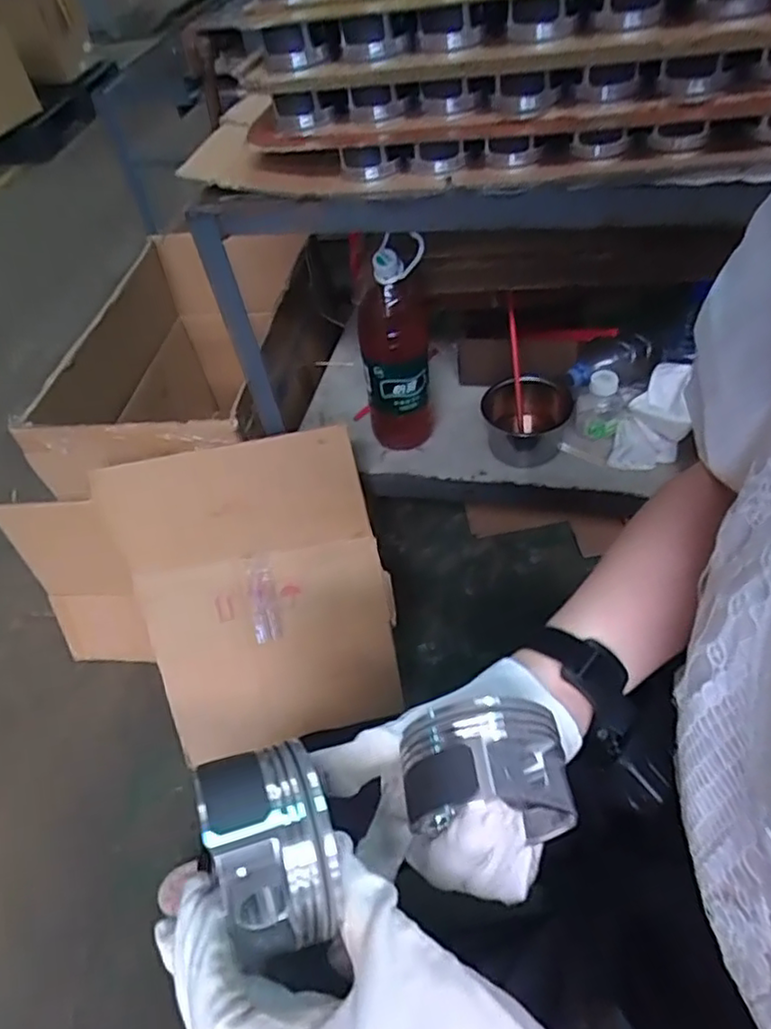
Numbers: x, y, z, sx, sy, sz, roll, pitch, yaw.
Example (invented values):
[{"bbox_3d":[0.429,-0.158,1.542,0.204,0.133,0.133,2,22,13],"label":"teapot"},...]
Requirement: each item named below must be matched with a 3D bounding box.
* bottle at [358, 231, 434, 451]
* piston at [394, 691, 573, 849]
[{"bbox_3d":[0.016,-0.249,0.987,0.105,0.329,0.108,-7,50,4],"label":"bottle"},{"bbox_3d":[0.046,0.117,0.291,0.072,0.060,0.045,-6,52,0],"label":"piston"}]

